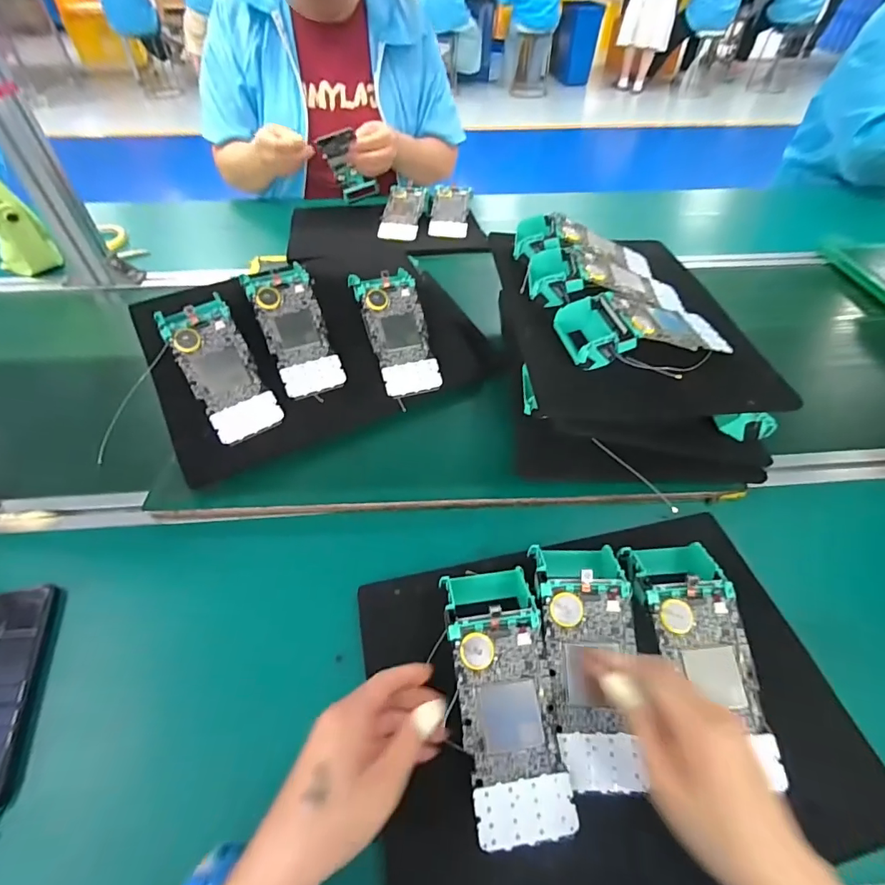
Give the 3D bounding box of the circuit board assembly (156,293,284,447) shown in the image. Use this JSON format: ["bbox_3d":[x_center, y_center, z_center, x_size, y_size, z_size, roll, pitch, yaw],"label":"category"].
[{"bbox_3d":[-0.231,-0.076,0.482,0.068,0.015,0.154,-28,88,-23],"label":"circuit board assembly"}]

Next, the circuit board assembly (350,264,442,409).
[{"bbox_3d":[-0.053,-0.130,0.539,0.068,0.024,0.160,-15,83,-14],"label":"circuit board assembly"}]

